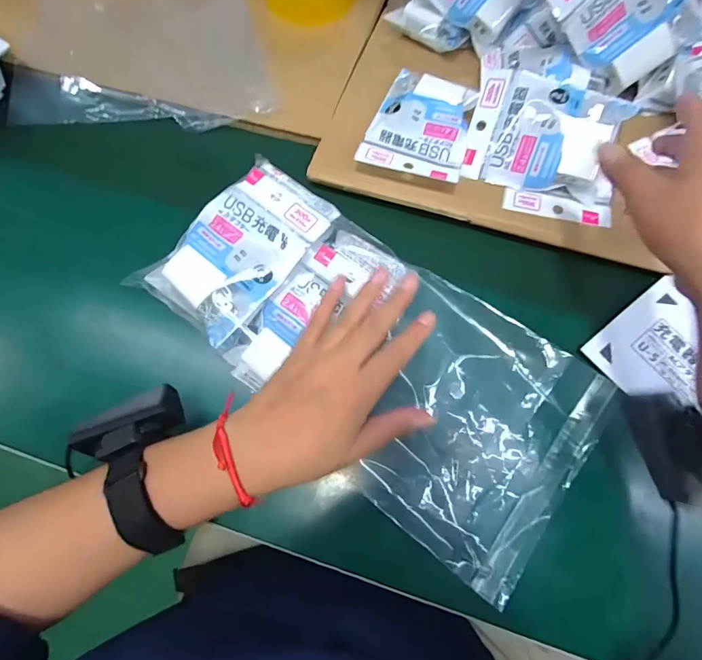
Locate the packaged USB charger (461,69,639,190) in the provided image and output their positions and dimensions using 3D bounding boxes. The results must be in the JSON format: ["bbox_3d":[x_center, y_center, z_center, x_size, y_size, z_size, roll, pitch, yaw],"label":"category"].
[{"bbox_3d":[0.173,-0.177,0.369,0.124,0.018,0.096,19,102,12],"label":"packaged USB charger"}]

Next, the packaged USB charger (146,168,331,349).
[{"bbox_3d":[-0.092,-0.064,0.336,0.091,0.032,0.127,40,76,13],"label":"packaged USB charger"}]

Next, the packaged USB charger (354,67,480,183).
[{"bbox_3d":[0.069,-0.202,0.403,0.093,0.033,0.126,15,72,6],"label":"packaged USB charger"}]

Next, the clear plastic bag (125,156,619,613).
[{"bbox_3d":[0.024,0.015,0.335,0.365,0.033,0.190,40,78,2],"label":"clear plastic bag"}]

